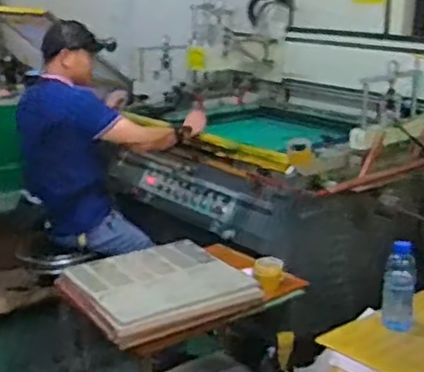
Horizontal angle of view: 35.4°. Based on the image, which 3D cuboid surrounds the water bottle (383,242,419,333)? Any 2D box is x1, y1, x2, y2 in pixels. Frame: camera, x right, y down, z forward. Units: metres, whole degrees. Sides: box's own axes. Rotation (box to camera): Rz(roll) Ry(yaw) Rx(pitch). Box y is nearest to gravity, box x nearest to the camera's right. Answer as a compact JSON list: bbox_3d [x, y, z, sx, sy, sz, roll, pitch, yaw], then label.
[{"bbox_3d":[0.456,0.250,1.612,0.076,0.214,0.061,5,17,14],"label":"water bottle"}]

